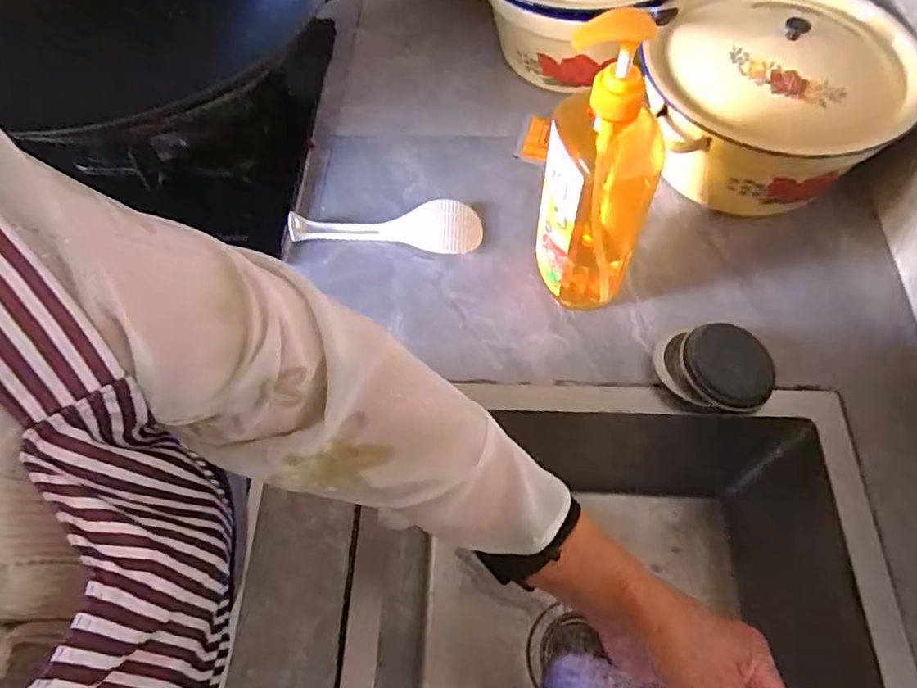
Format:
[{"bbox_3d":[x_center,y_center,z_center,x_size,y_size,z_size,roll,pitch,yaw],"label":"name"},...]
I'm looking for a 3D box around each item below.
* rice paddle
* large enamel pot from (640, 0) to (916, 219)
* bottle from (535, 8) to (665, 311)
[{"bbox_3d":[-0.077,-0.126,0.624,0.199,0.018,0.057,5,62,5],"label":"rice paddle"},{"bbox_3d":[0.303,-0.246,0.591,0.227,0.130,0.217,-1,61,2],"label":"large enamel pot"},{"bbox_3d":[0.112,-0.125,0.471,0.083,0.258,0.055,2,62,4],"label":"bottle"}]

